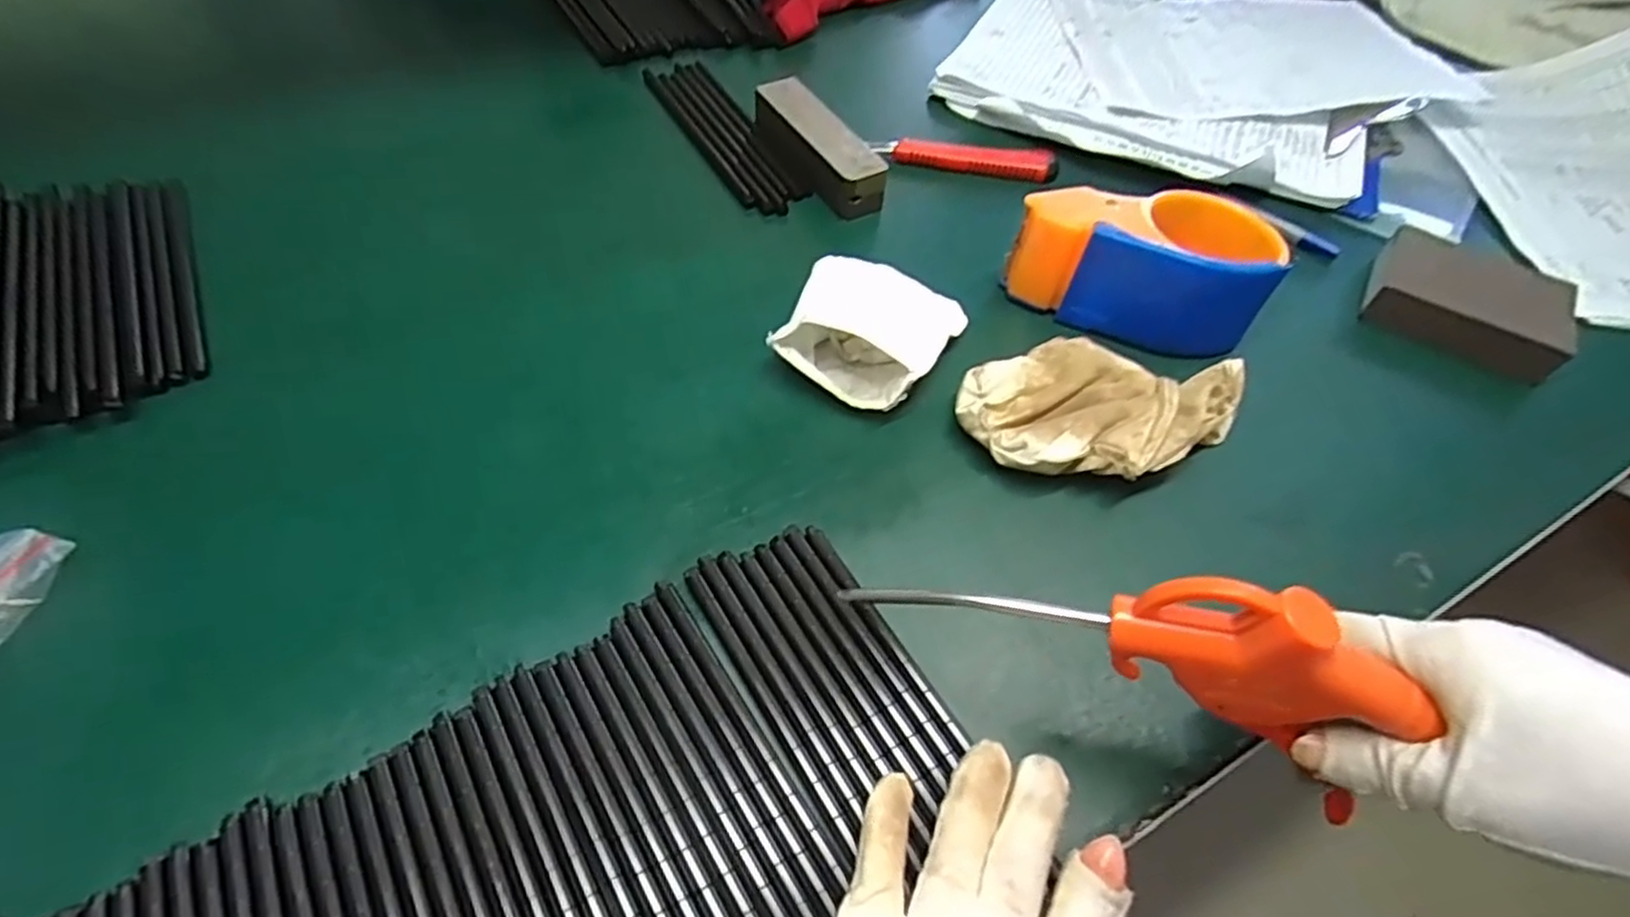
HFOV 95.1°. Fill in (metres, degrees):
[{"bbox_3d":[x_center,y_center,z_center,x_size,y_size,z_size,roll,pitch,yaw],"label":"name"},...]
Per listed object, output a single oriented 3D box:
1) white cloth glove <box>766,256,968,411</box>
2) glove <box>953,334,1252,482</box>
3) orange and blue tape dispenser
[{"bbox_3d":[0.030,-0.071,0.396,0.078,0.040,0.088,27,57,14],"label":"white cloth glove"},{"bbox_3d":[0.141,-0.022,0.371,0.133,0.031,0.076,7,55,1],"label":"glove"},{"bbox_3d":[0.179,-0.109,0.407,0.137,0.052,0.071,15,55,7],"label":"orange and blue tape dispenser"}]

